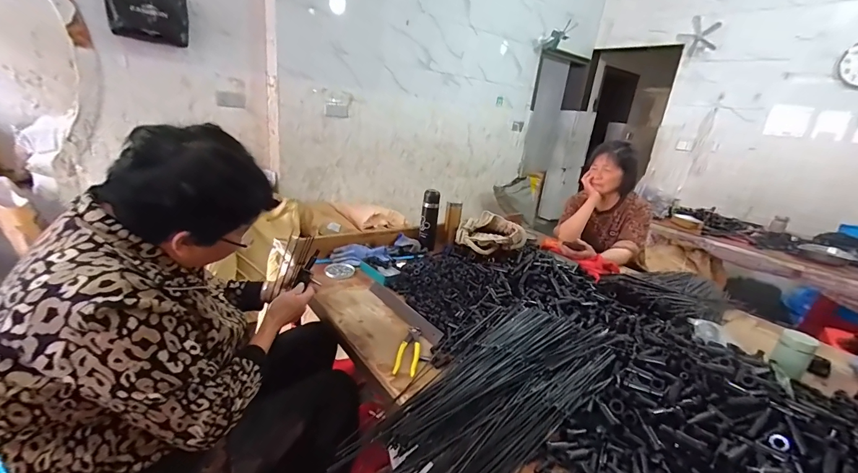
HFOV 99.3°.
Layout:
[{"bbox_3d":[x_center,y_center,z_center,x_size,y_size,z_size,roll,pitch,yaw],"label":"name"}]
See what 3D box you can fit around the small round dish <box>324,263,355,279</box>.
[{"bbox_3d":[-0.285,0.109,1.176,0.094,0.011,0.084,-4,23,-28],"label":"small round dish"}]

